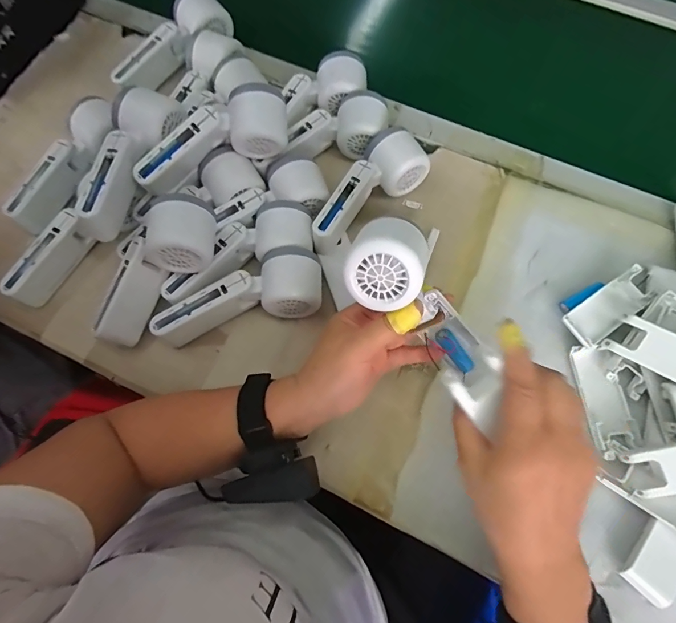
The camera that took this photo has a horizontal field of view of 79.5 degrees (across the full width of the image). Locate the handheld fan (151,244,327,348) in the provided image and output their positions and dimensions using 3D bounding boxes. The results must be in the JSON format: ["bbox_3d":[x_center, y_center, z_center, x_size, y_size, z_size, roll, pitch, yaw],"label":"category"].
[{"bbox_3d":[-0.099,-0.018,0.404,0.165,0.052,0.067,-13,71,-5],"label":"handheld fan"}]

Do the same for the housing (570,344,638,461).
[{"bbox_3d":[0.256,0.084,0.389,0.040,0.014,0.102,-3,70,-2],"label":"housing"}]

